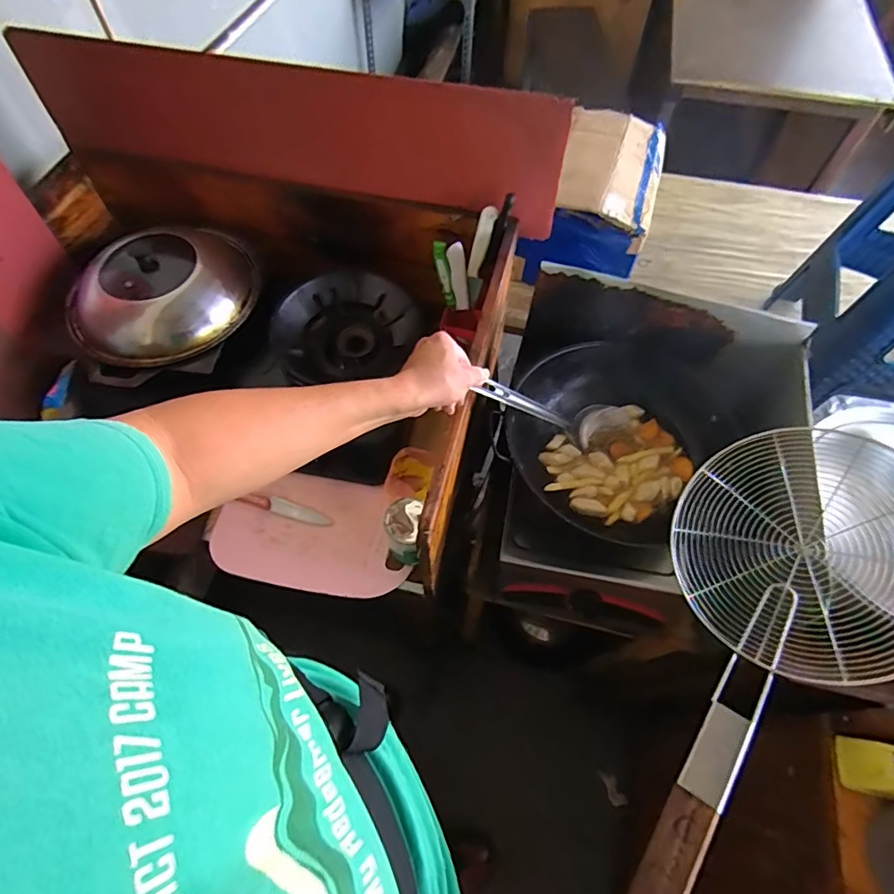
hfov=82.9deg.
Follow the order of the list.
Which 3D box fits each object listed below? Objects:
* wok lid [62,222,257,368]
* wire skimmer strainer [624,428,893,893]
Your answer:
[{"bbox_3d":[-0.485,-0.268,0.866,0.317,0.086,0.274,-30,65,-15],"label":"wok lid"},{"bbox_3d":[0.297,0.178,0.464,0.253,0.086,0.561,39,67,19],"label":"wire skimmer strainer"}]

